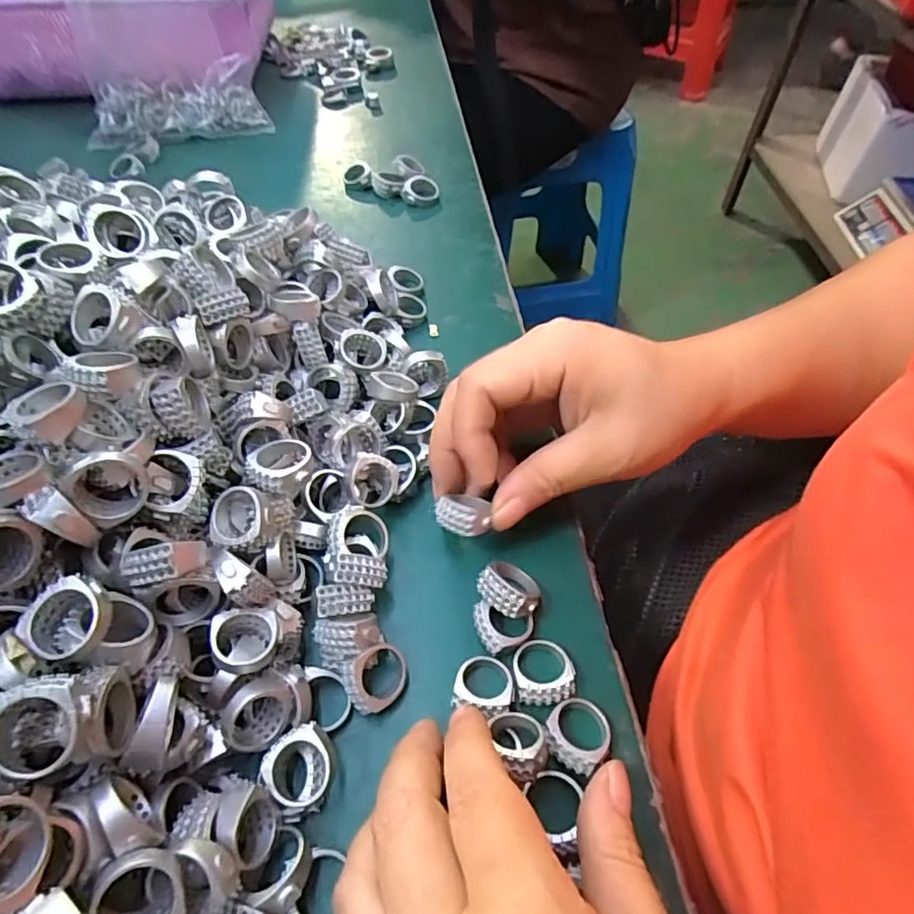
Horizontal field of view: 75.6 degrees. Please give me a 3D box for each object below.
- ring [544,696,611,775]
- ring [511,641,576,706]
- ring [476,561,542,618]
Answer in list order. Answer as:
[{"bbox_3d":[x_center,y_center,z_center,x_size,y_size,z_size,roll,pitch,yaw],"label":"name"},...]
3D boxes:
[{"bbox_3d":[0.043,0.097,0.208,0.022,0.009,0.023,0,53,0],"label":"ring"},{"bbox_3d":[0.032,0.079,0.220,0.022,0.008,0.023,0,53,0],"label":"ring"},{"bbox_3d":[0.022,0.053,0.236,0.024,0.017,0.021,37,61,24],"label":"ring"}]

